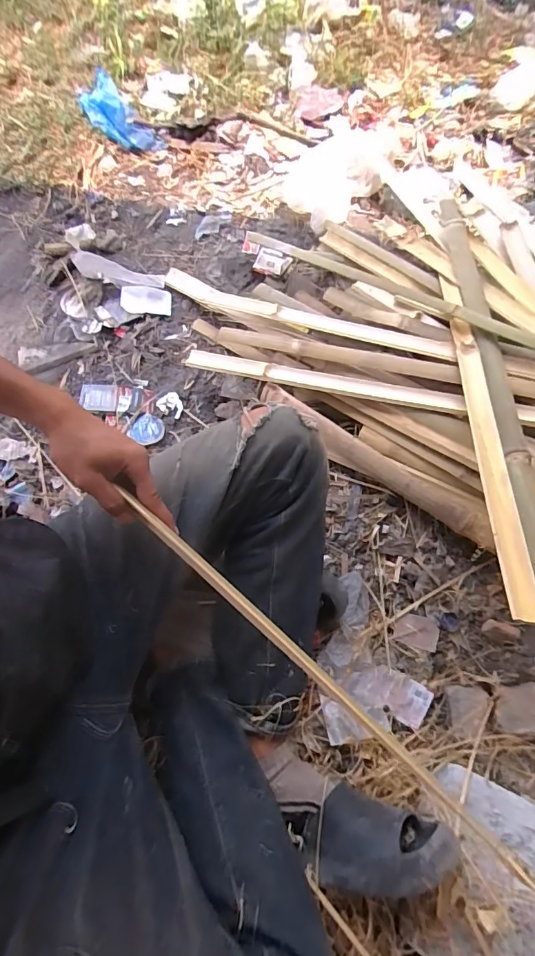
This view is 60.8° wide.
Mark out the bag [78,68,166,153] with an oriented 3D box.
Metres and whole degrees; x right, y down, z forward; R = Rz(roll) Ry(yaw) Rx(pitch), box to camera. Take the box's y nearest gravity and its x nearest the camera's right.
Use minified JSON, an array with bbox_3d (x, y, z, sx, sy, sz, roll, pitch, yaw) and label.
[{"bbox_3d":[-0.388,-0.919,1.150,0.110,0.051,0.268,-44,89,-17],"label":"bag"}]

